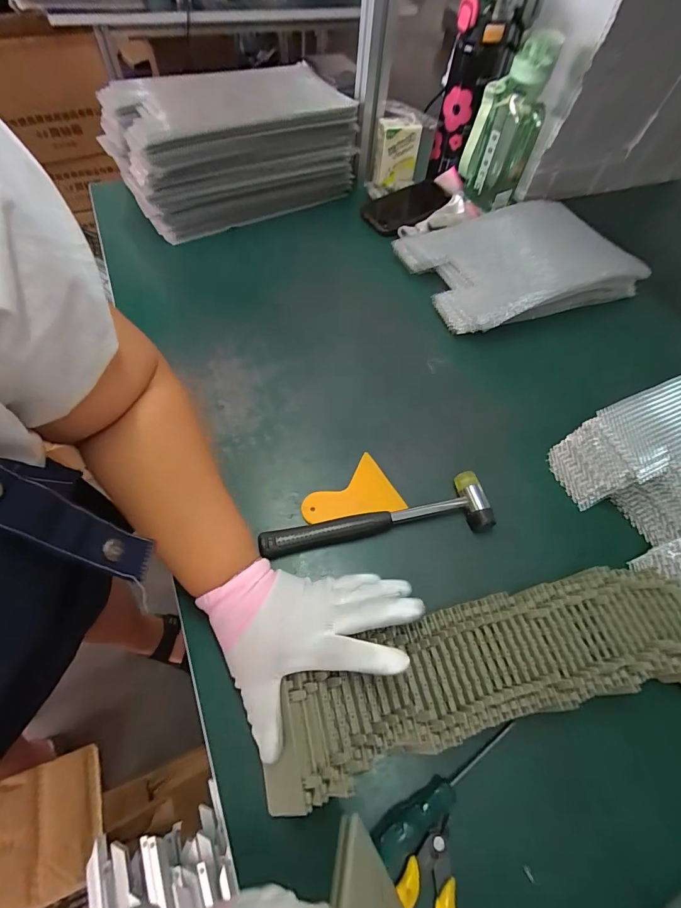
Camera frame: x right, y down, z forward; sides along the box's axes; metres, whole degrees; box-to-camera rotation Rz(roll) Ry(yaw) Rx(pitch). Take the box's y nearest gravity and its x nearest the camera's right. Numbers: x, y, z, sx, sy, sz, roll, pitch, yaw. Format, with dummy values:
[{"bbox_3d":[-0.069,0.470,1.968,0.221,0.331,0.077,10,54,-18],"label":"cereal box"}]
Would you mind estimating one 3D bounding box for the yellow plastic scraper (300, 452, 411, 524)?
[{"bbox_3d":[0.010,0.047,0.415,0.099,0.011,0.071,-25,65,-18],"label":"yellow plastic scraper"}]

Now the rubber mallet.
[{"bbox_3d":[0.036,0.067,0.396,0.232,0.022,0.059,-8,61,-9],"label":"rubber mallet"}]

